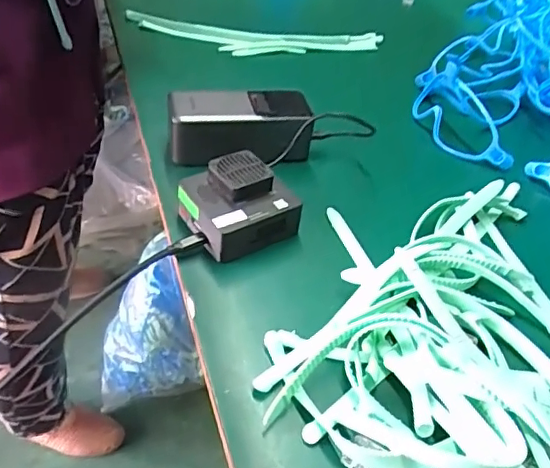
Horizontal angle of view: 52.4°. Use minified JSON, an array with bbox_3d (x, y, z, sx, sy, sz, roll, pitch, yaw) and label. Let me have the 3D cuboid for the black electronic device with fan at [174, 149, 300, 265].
[{"bbox_3d":[-0.028,-0.023,0.446,0.079,0.052,0.069,-25,51,-24],"label":"black electronic device with fan"}]

